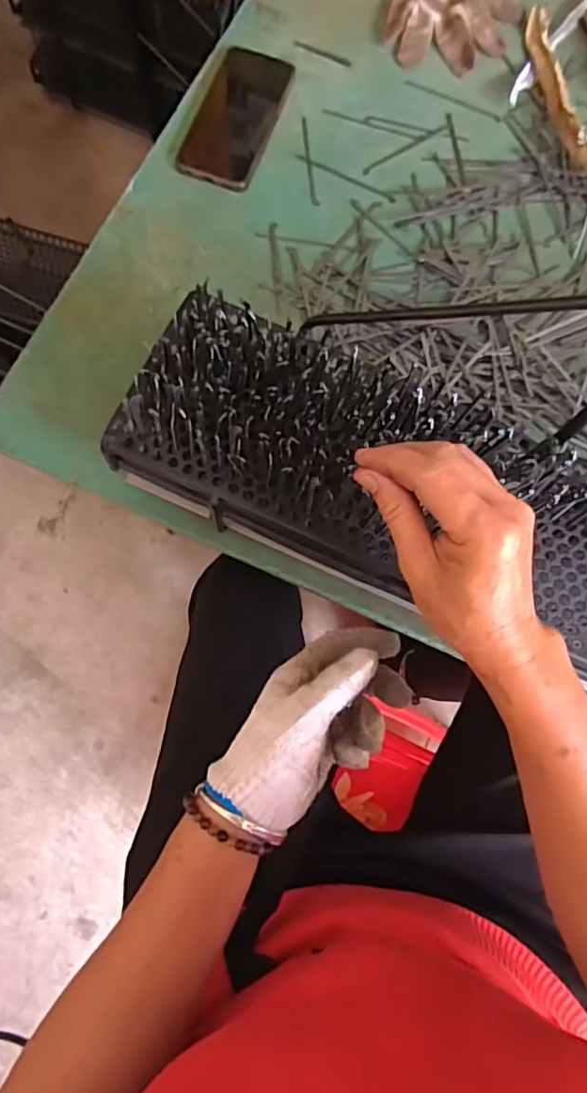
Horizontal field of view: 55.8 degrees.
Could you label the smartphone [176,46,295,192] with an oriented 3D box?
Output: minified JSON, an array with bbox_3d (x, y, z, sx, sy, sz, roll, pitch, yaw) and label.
[{"bbox_3d":[-0.058,-0.441,0.569,0.074,0.007,0.167,18,77,2],"label":"smartphone"}]

